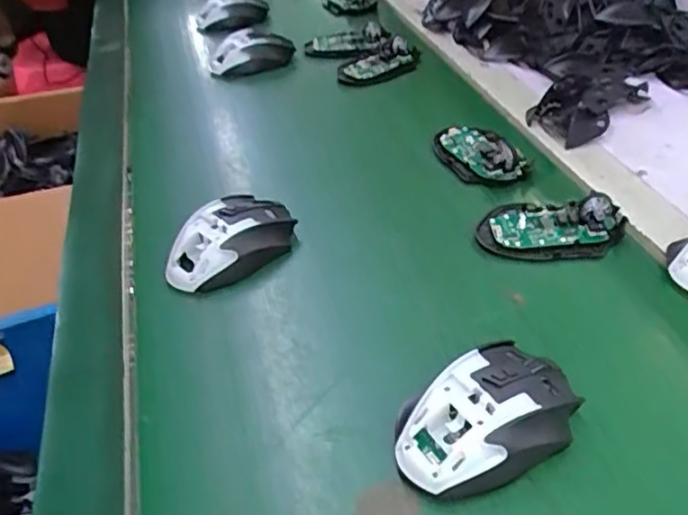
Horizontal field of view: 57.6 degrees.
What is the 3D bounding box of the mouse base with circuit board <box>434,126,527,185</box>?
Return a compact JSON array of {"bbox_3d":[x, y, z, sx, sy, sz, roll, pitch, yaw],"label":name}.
[{"bbox_3d":[0.129,-0.104,0.610,0.054,0.020,0.097,-15,41,-11],"label":"mouse base with circuit board"}]

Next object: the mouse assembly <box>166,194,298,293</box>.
[{"bbox_3d":[-0.091,-0.014,0.515,0.064,0.039,0.107,21,47,28],"label":"mouse assembly"}]

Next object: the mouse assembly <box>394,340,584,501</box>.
[{"bbox_3d":[0.084,0.093,0.366,0.112,0.039,0.067,-23,43,-20],"label":"mouse assembly"}]

